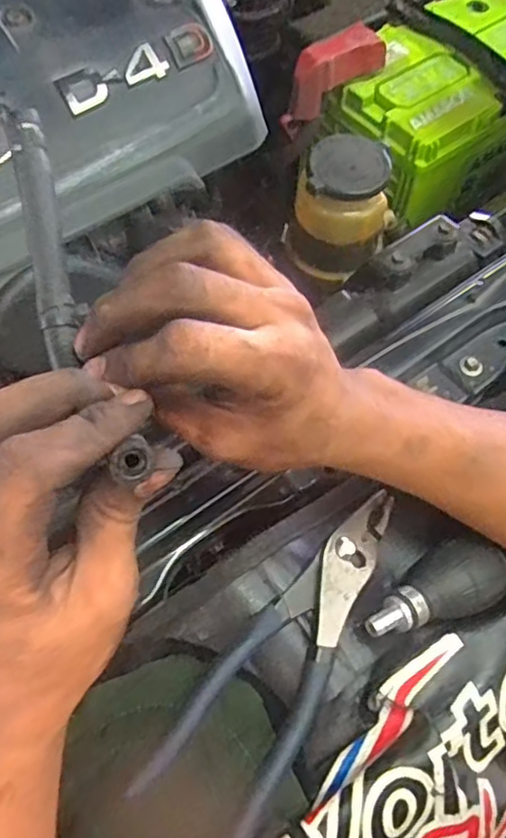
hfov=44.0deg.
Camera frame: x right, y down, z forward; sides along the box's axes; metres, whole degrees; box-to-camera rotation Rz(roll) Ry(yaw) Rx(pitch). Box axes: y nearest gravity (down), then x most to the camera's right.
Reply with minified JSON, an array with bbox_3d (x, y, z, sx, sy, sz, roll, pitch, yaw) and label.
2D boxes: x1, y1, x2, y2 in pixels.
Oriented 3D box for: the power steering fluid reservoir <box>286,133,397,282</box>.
[{"bbox_3d":[0.079,-0.173,0.530,0.077,0.099,0.075,24,63,12],"label":"power steering fluid reservoir"}]

